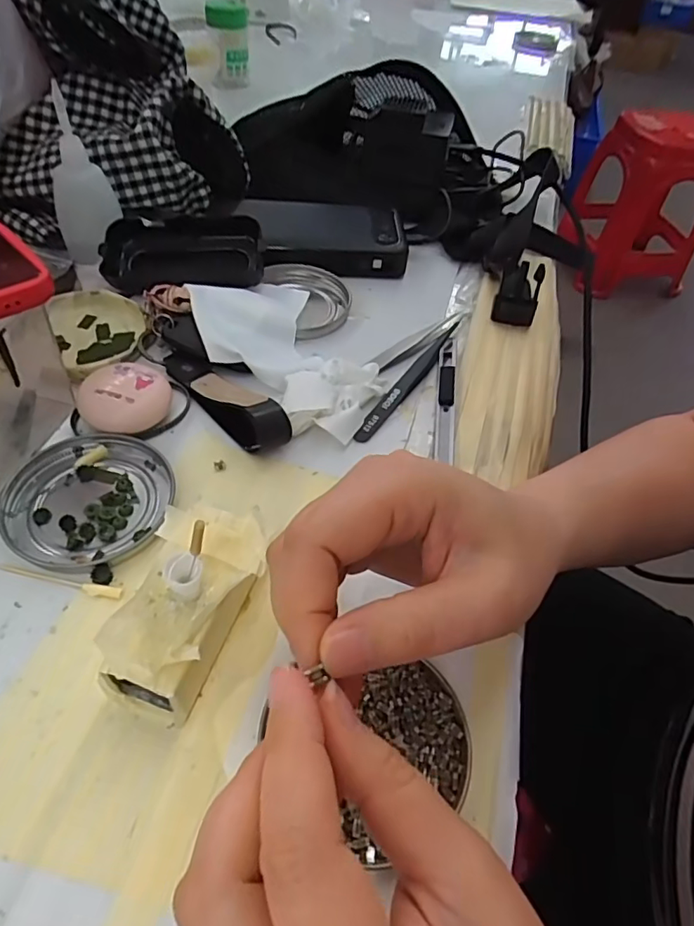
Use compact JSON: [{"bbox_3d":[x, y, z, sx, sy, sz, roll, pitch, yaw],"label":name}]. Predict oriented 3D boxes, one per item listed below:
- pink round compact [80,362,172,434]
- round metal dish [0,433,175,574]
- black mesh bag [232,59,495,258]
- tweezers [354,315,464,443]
[{"bbox_3d":[-0.124,-0.035,0.311,0.047,0.023,0.042,-18,55,-20],"label":"pink round compact"},{"bbox_3d":[-0.129,0.017,0.276,0.075,0.009,0.076,3,50,-4],"label":"round metal dish"},{"bbox_3d":[0.023,-0.291,0.504,0.229,0.079,0.188,14,50,6],"label":"black mesh bag"},{"bbox_3d":[0.041,-0.058,0.354,0.012,0.014,0.127,29,53,17],"label":"tweezers"}]

